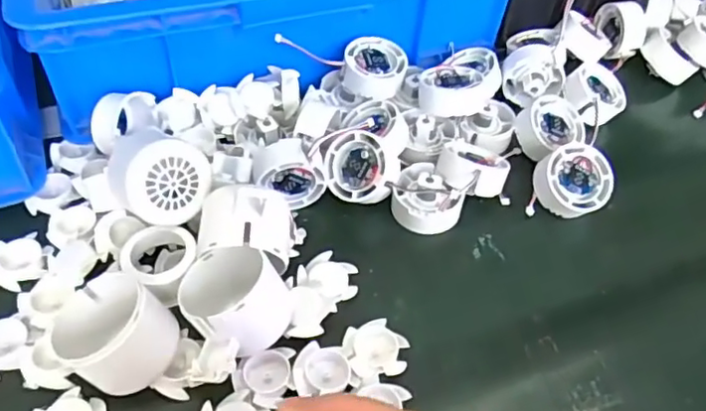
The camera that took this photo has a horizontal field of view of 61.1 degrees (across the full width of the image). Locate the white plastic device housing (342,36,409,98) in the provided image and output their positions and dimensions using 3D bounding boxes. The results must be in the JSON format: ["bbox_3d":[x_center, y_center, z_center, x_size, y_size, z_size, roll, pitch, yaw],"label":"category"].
[{"bbox_3d":[0.018,-0.117,0.520,0.051,0.033,0.051,3,49,-3],"label":"white plastic device housing"}]

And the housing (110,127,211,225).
[{"bbox_3d":[-0.133,-0.021,0.411,0.063,0.058,0.057,-27,23,-28],"label":"housing"}]

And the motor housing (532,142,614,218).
[{"bbox_3d":[0.172,-0.019,0.469,0.052,0.024,0.054,2,78,-8],"label":"motor housing"}]

